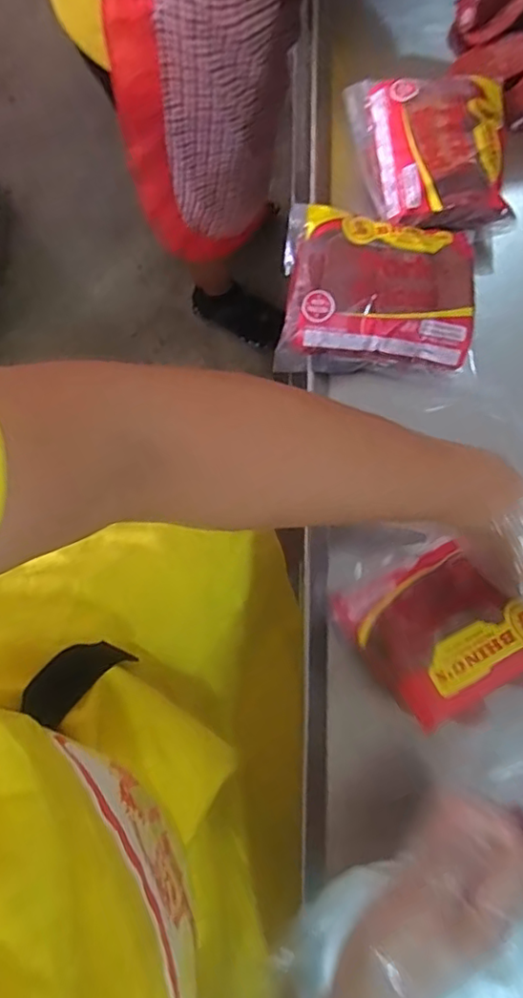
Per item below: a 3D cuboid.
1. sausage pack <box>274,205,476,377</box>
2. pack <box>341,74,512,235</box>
[{"bbox_3d":[0.084,-0.140,0.430,0.138,0.042,0.101,5,78,1],"label":"sausage pack"},{"bbox_3d":[0.133,-0.270,0.461,0.118,0.037,0.141,-2,78,-1],"label":"pack"}]

